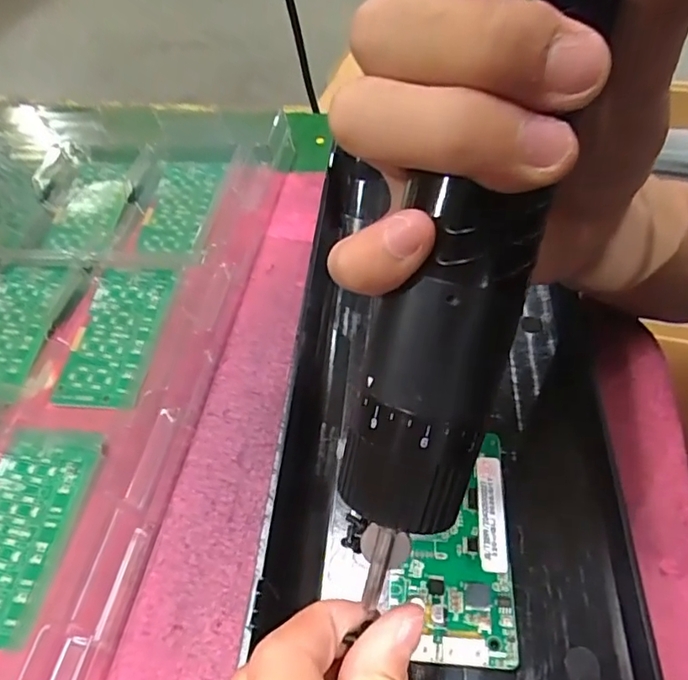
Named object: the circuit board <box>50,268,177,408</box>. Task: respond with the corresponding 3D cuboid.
[{"bbox_3d":[-0.130,-0.004,0.321,0.046,0.008,0.090,2,53,7],"label":"circuit board"}]

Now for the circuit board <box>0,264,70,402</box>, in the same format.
[{"bbox_3d":[-0.199,-0.007,0.332,0.045,0.009,0.093,1,53,7],"label":"circuit board"}]

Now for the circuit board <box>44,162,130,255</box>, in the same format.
[{"bbox_3d":[-0.181,-0.094,0.401,0.047,0.008,0.092,0,53,6],"label":"circuit board"}]

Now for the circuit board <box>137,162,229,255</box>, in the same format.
[{"bbox_3d":[-0.114,-0.093,0.390,0.047,0.009,0.086,4,53,9],"label":"circuit board"}]

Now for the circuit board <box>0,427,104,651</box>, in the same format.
[{"bbox_3d":[-0.146,0.084,0.255,0.049,0.005,0.094,3,57,8],"label":"circuit board"}]

